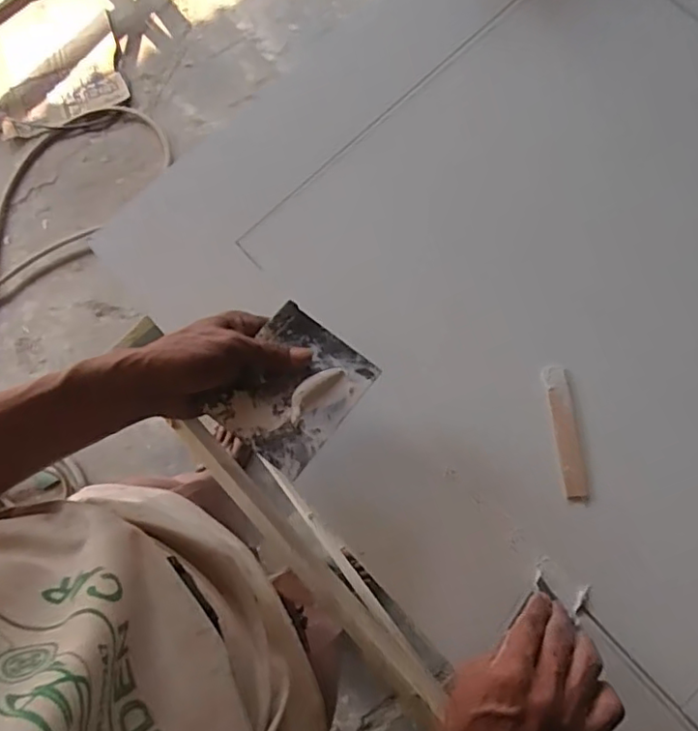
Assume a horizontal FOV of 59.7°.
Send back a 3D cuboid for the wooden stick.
[{"bbox_3d":[0.191,0.063,0.530,0.023,0.005,0.111,-6,77,1],"label":"wooden stick"}]

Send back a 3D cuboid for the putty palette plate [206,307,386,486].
[{"bbox_3d":[-0.045,0.018,0.493,0.097,0.011,0.117,37,68,6],"label":"putty palette plate"}]

